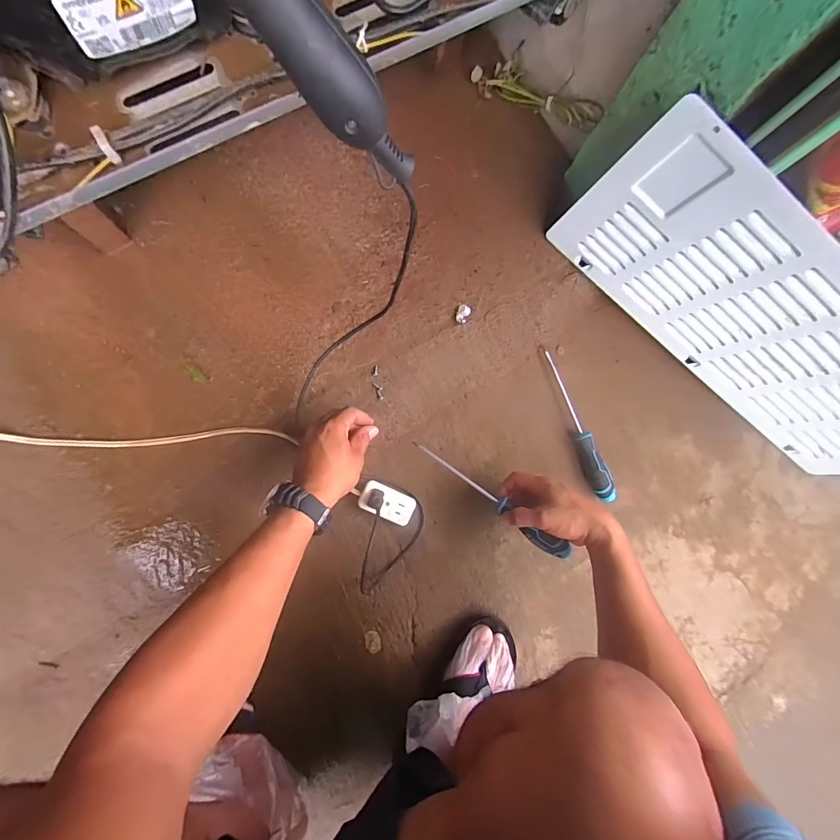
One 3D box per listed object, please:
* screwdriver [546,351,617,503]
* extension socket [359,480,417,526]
[{"bbox_3d":[0.246,0.016,0.643,0.028,0.041,0.245,-25,88,-6],"label":"screwdriver"},{"bbox_3d":[-0.048,0.123,0.623,0.081,0.025,0.046,26,87,-7],"label":"extension socket"}]

